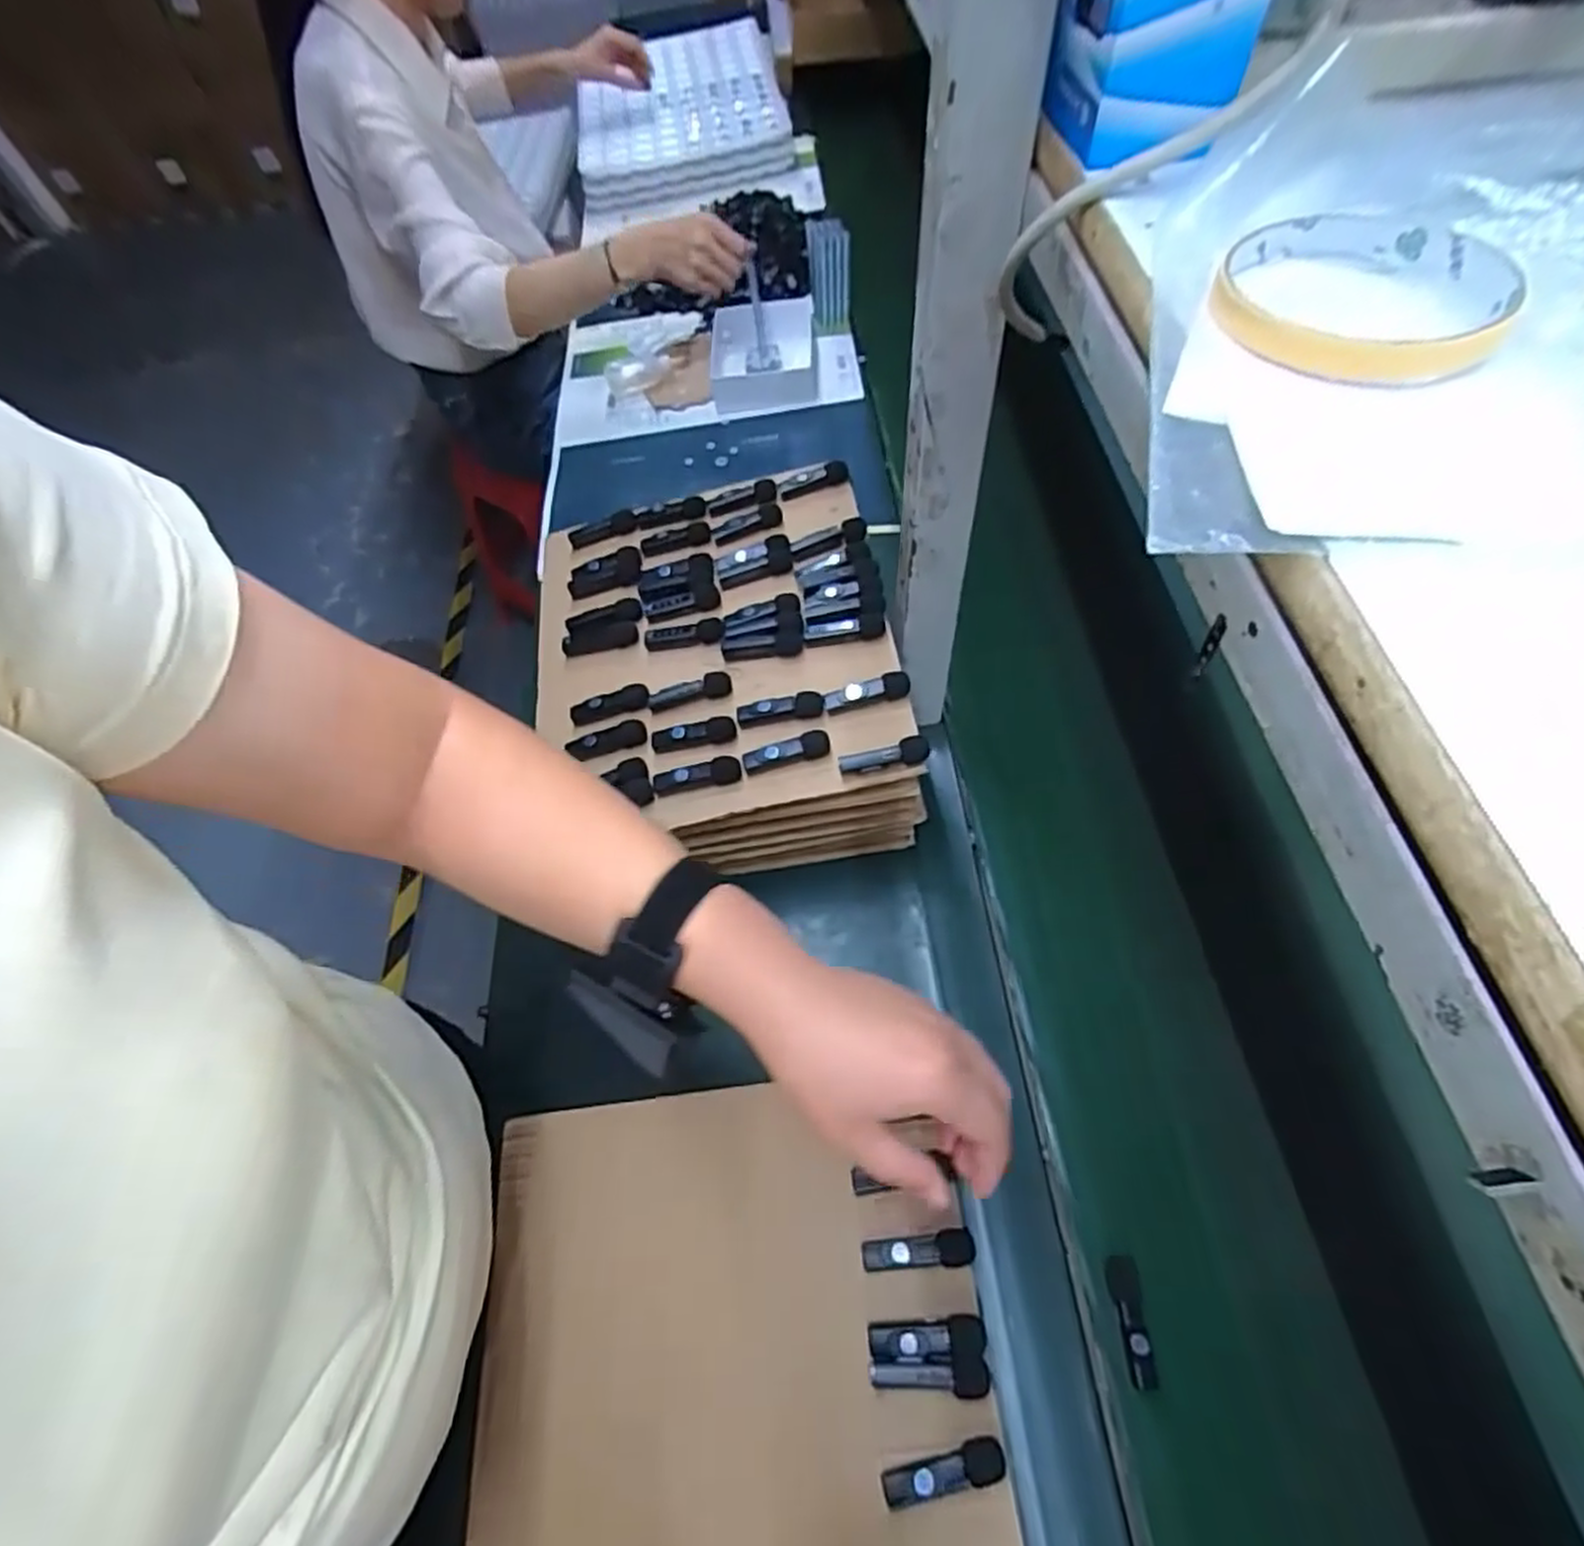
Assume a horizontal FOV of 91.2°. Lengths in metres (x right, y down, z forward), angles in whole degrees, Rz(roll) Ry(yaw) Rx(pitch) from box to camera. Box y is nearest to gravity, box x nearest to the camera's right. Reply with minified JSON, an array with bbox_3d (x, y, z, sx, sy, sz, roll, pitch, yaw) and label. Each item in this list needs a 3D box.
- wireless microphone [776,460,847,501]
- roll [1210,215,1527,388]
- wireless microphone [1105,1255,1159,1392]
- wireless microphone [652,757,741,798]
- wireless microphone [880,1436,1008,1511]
[{"bbox_3d":[0.018,-0.269,0.707,0.066,0.020,0.014,-14,59,-4],"label":"wireless microphone"},{"bbox_3d":[0.172,-0.146,0.236,0.077,0.014,0.079,25,64,18],"label":"roll"},{"bbox_3d":[0.209,0.337,0.477,0.021,0.012,0.067,-1,59,4],"label":"wireless microphone"},{"bbox_3d":[-0.070,0.003,0.572,0.065,0.016,0.017,-9,59,-1],"label":"wireless microphone"},{"bbox_3d":[0.081,0.372,0.413,0.066,0.011,0.019,-13,59,-3],"label":"wireless microphone"}]

